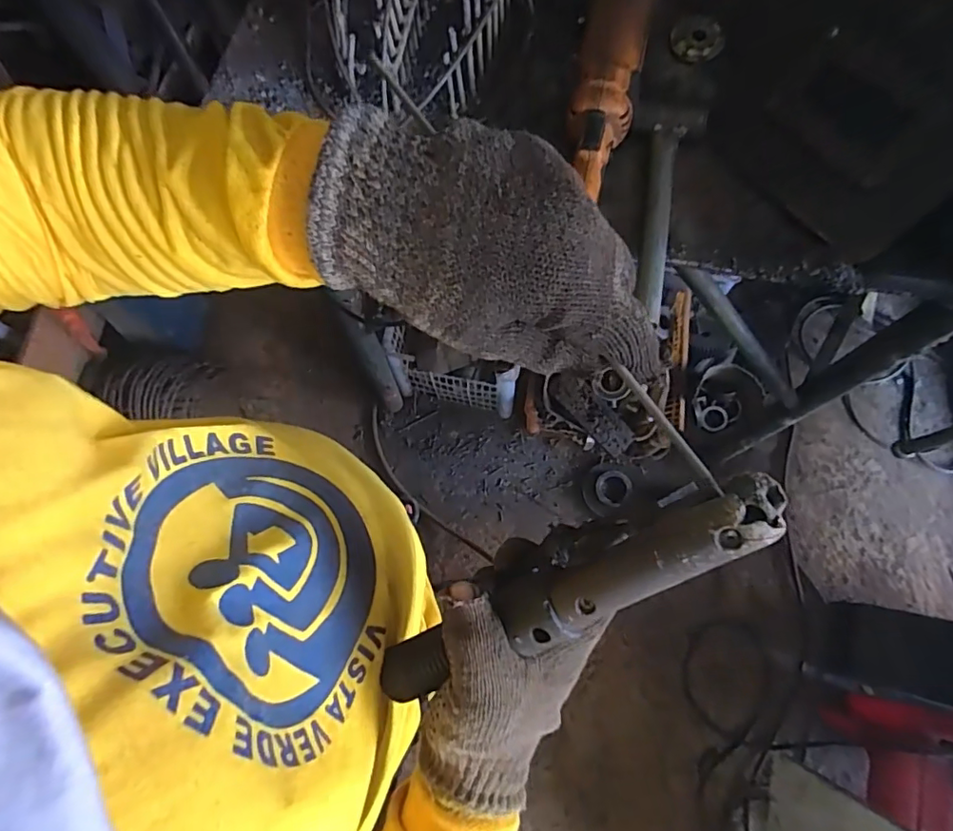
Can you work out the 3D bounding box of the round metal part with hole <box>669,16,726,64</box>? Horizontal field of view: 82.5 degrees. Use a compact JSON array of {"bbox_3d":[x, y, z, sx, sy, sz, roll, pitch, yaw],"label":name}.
[{"bbox_3d":[0.239,-0.406,0.588,0.055,0.018,0.059,-1,74,2],"label":"round metal part with hole"}]

